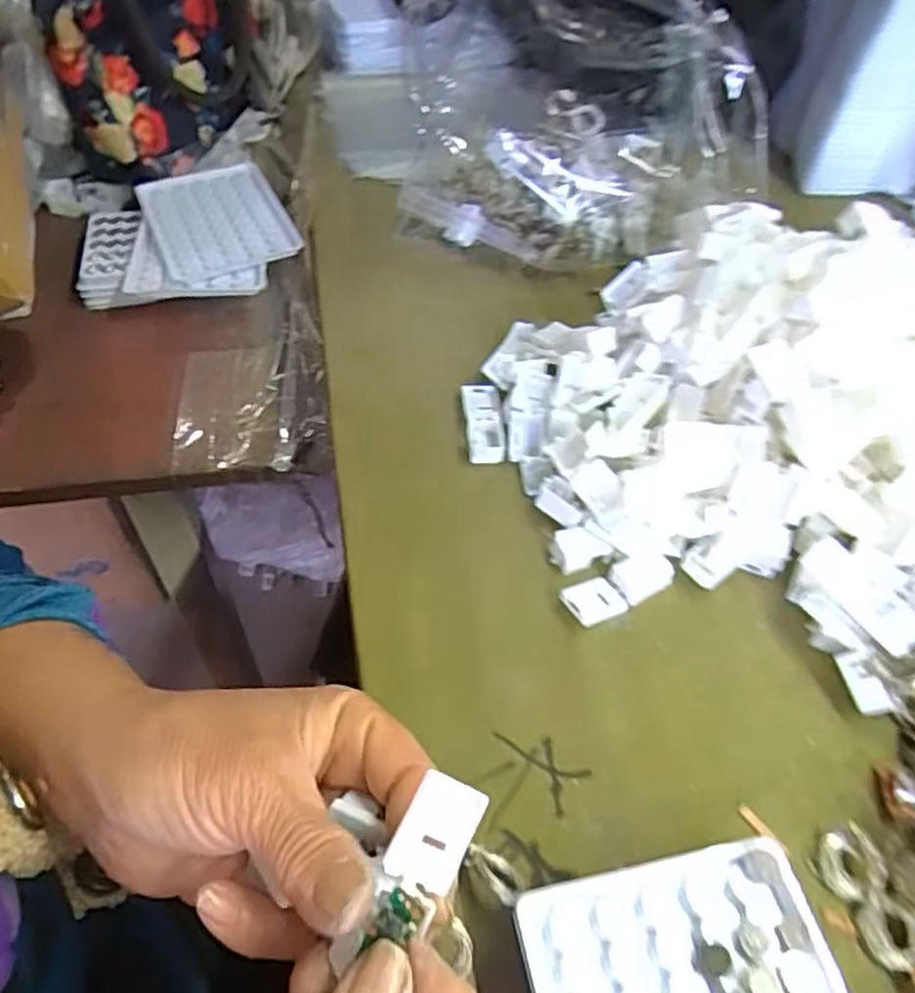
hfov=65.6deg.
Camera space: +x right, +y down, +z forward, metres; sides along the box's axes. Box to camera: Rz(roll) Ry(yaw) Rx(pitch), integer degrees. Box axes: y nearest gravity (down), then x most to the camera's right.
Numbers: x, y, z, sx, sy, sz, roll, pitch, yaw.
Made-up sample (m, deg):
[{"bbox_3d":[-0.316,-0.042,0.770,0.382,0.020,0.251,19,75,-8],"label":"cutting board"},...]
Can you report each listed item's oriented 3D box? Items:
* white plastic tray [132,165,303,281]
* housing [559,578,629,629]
[{"bbox_3d":[-0.182,-0.210,0.538,0.093,0.008,0.129,-22,59,-16],"label":"white plastic tray"},{"bbox_3d":[0.063,0.048,0.326,0.028,0.008,0.020,-20,55,-18],"label":"housing"}]

